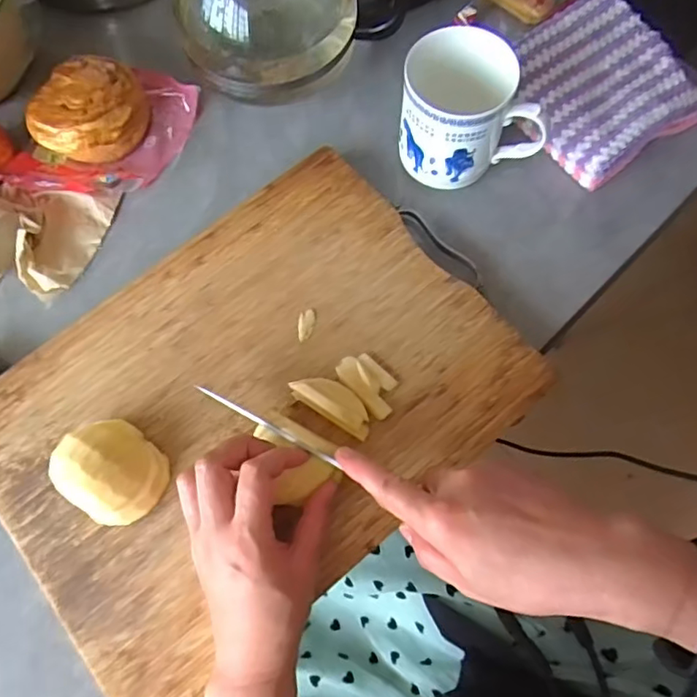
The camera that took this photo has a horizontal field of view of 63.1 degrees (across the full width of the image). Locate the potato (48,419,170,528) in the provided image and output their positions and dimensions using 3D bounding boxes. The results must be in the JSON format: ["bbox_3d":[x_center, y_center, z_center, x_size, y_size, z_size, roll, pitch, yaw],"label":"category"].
[{"bbox_3d":[-0.162,0.083,0.386,0.068,0.033,0.057,38,76,13],"label":"potato"}]

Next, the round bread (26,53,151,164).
[{"bbox_3d":[-0.223,-0.205,0.497,0.074,0.044,0.090,20,72,8],"label":"round bread"}]

